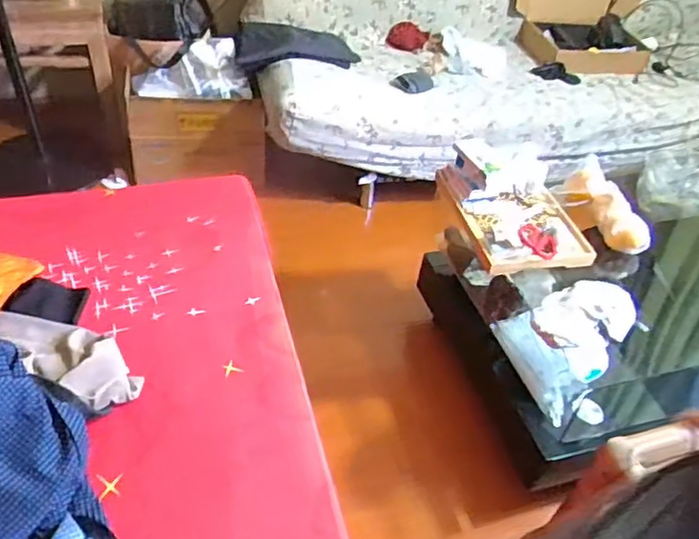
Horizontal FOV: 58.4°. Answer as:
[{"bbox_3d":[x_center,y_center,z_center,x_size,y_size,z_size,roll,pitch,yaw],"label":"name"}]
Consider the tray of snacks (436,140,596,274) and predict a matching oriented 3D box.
[{"bbox_3d":[0.346,-0.135,1.291,0.246,0.098,0.314,-5,44,-13],"label":"tray of snacks"}]

